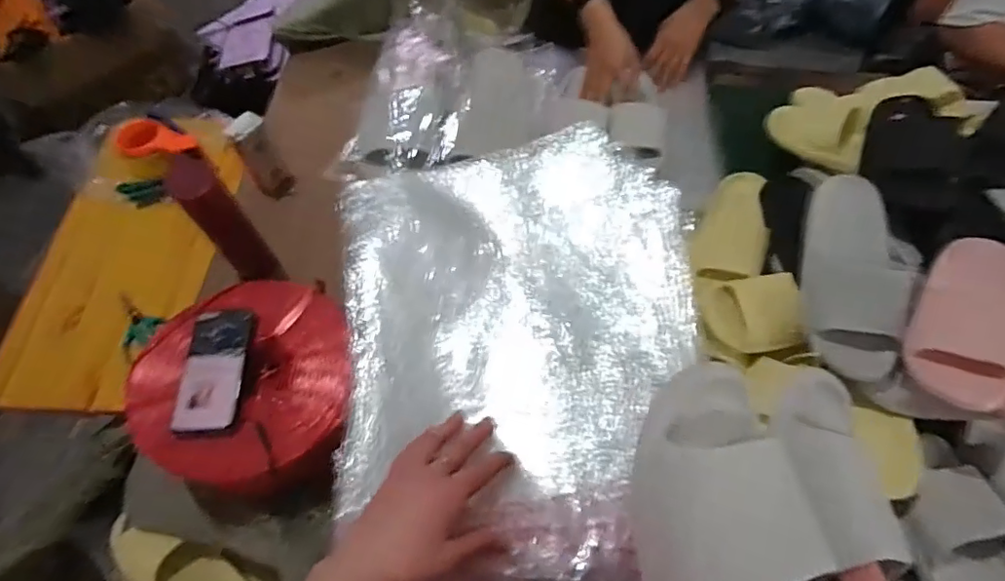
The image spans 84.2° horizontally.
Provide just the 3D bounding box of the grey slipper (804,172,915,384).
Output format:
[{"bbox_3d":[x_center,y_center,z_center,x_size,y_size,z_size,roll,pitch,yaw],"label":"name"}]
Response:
[{"bbox_3d":[0.461,-0.022,0.734,0.112,0.063,0.271,0,80,2],"label":"grey slipper"}]

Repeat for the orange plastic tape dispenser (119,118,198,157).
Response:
[{"bbox_3d":[-0.645,-0.277,1.037,0.137,0.040,0.069,-3,60,-18],"label":"orange plastic tape dispenser"}]

